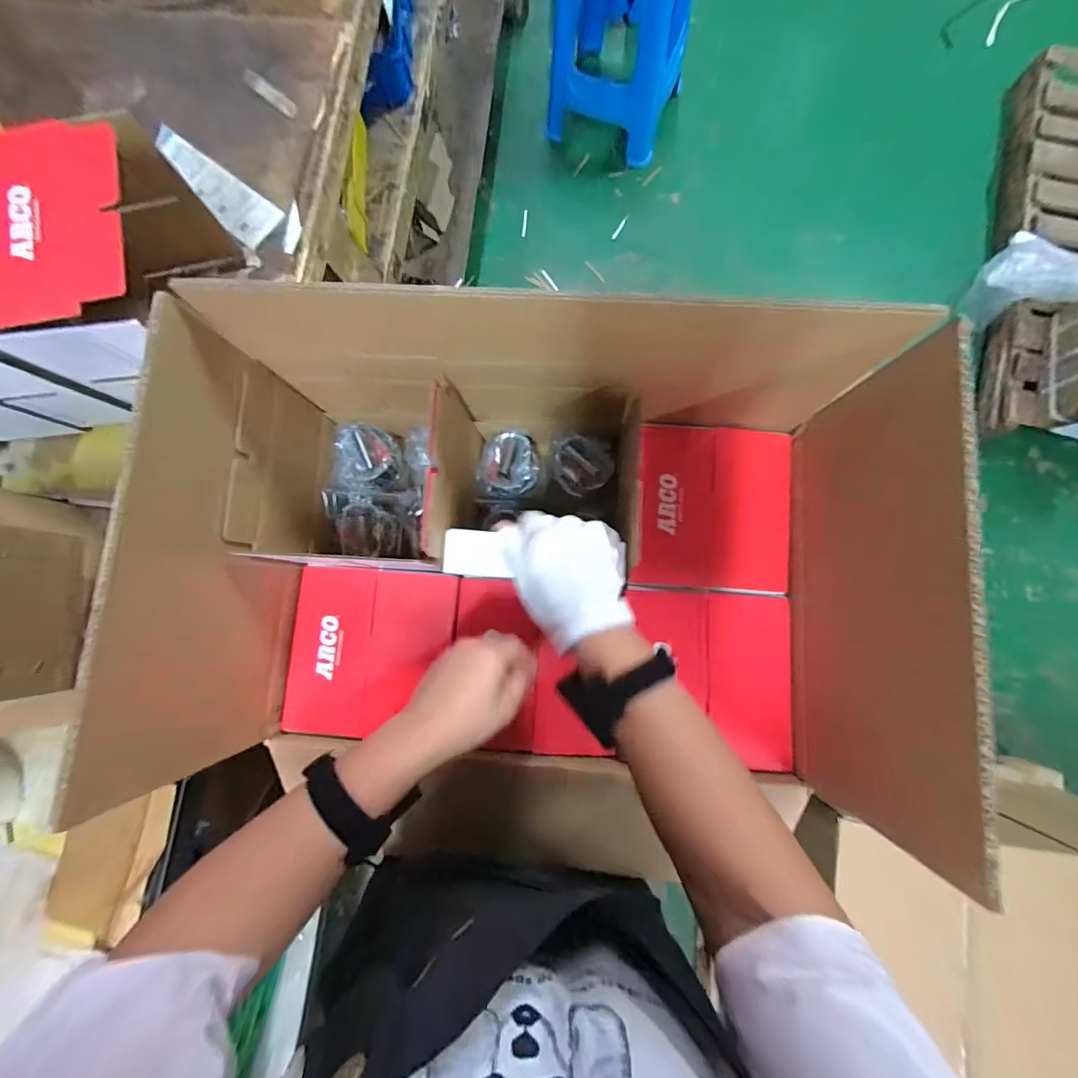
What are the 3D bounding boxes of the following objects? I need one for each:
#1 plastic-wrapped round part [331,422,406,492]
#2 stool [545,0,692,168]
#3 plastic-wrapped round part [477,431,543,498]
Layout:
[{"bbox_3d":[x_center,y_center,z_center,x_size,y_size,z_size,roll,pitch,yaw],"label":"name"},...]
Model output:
[{"bbox_3d":[-0.208,-0.099,0.563,0.075,0.030,0.082,0,83,2],"label":"plastic-wrapped round part"},{"bbox_3d":[0.226,-1.385,1.227,0.338,0.435,0.320,23,84,5],"label":"stool"},{"bbox_3d":[-0.036,-0.087,0.562,0.074,0.051,0.079,0,83,2],"label":"plastic-wrapped round part"}]

